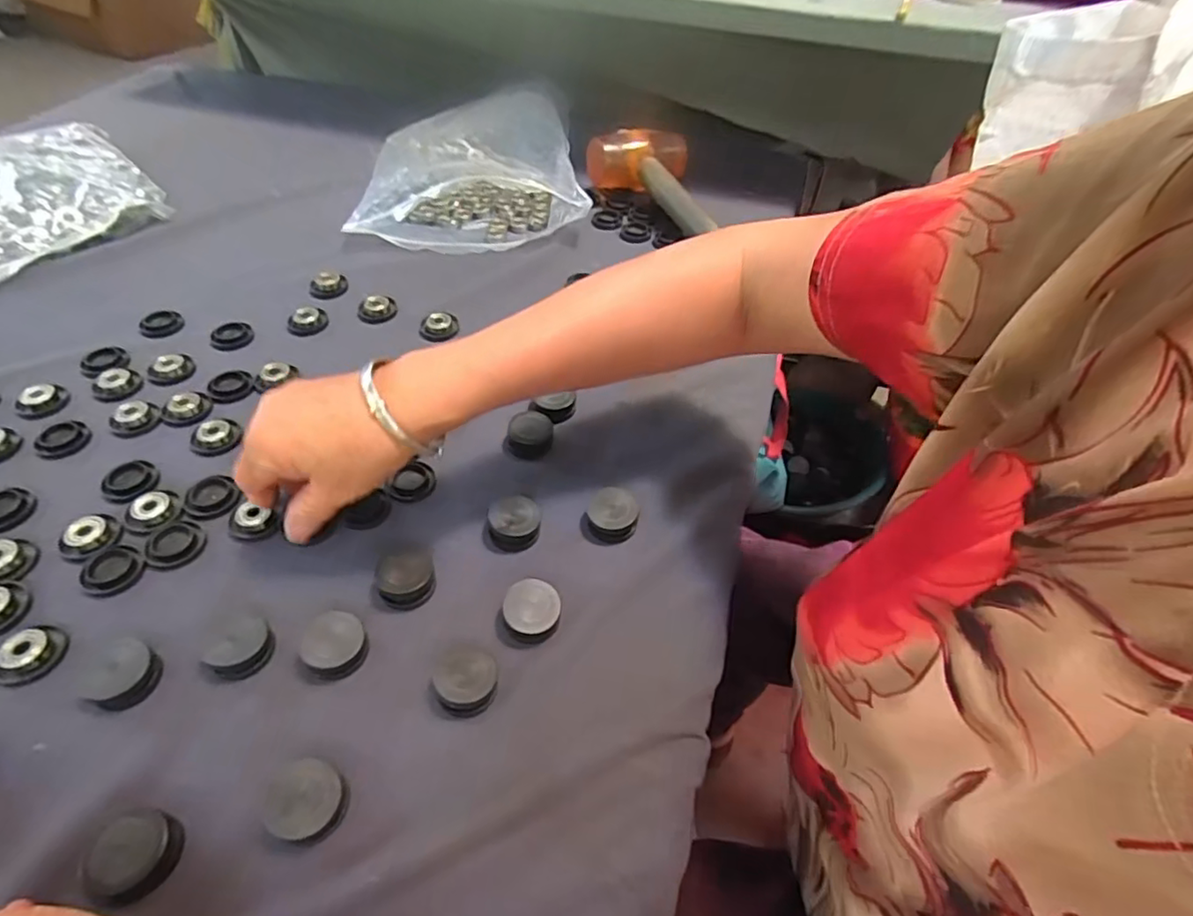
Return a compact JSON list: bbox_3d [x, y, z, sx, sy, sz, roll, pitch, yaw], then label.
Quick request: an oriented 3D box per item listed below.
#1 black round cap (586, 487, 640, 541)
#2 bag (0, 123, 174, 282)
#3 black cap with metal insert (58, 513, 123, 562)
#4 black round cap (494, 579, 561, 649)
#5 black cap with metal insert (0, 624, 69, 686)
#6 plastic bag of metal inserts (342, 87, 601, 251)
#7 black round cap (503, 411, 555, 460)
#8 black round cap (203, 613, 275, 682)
[{"bbox_3d":[0.011,0.037,0.407,0.033,0.016,0.034,2,48,-2],"label":"black round cap"},{"bbox_3d":[-0.594,-0.261,0.618,0.240,0.042,0.236,-33,58,-29],"label":"bag"},{"bbox_3d":[-0.315,0.047,0.383,0.029,0.009,0.034,-7,48,-9],"label":"black cap with metal insert"},{"bbox_3d":[-0.038,0.090,0.355,0.032,0.015,0.035,26,51,19],"label":"black round cap"},{"bbox_3d":[-0.308,0.104,0.334,0.029,0.012,0.033,-15,50,-16],"label":"black cap with metal insert"},{"bbox_3d":[-0.137,-0.334,0.689,0.235,0.075,0.248,-1,48,-5],"label":"plastic bag of metal inserts"},{"bbox_3d":[-0.050,-0.017,0.451,0.035,0.021,0.030,-3,48,-7],"label":"black round cap"},{"bbox_3d":[-0.196,0.103,0.337,0.032,0.016,0.033,2,48,-2],"label":"black round cap"}]

